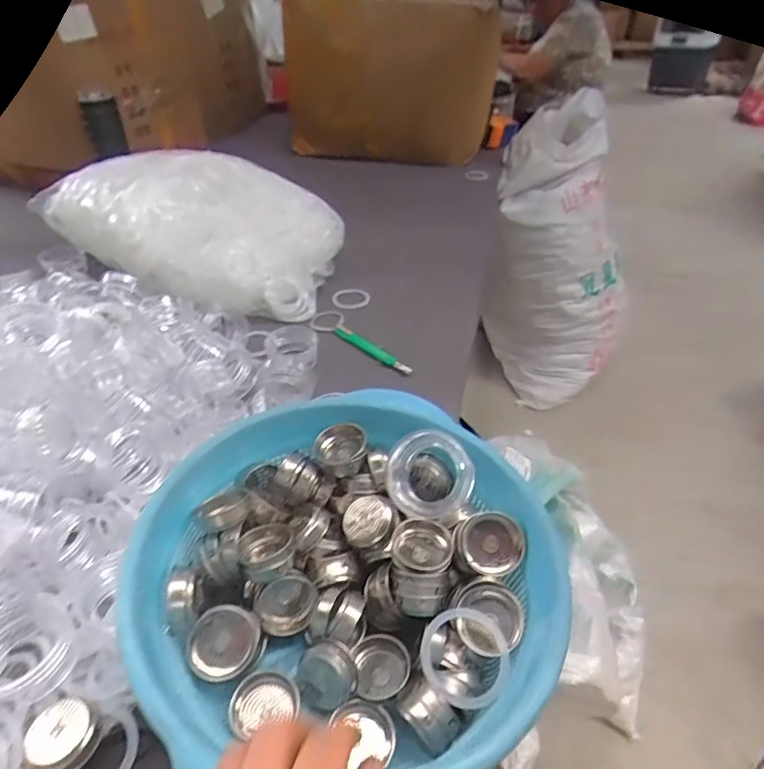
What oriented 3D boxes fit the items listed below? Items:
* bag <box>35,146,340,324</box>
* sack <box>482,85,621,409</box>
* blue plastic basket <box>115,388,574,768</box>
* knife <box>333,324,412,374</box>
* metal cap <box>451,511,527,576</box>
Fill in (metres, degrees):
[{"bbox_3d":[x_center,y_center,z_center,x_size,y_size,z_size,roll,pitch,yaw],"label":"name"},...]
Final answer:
[{"bbox_3d":[-0.318,-0.267,0.863,0.491,0.155,0.231,16,42,19],"label":"bag"},{"bbox_3d":[0.547,-0.368,1.578,0.381,0.768,0.415,19,43,22],"label":"sack"},{"bbox_3d":[-0.021,0.146,0.383,0.269,0.107,0.280,-1,39,-1],"label":"blue plastic basket"},{"bbox_3d":[-0.014,-0.049,0.725,0.019,0.014,0.145,-31,48,-32],"label":"knife"},{"bbox_3d":[0.081,0.120,0.400,0.050,0.013,0.045,-22,68,5],"label":"metal cap"}]

